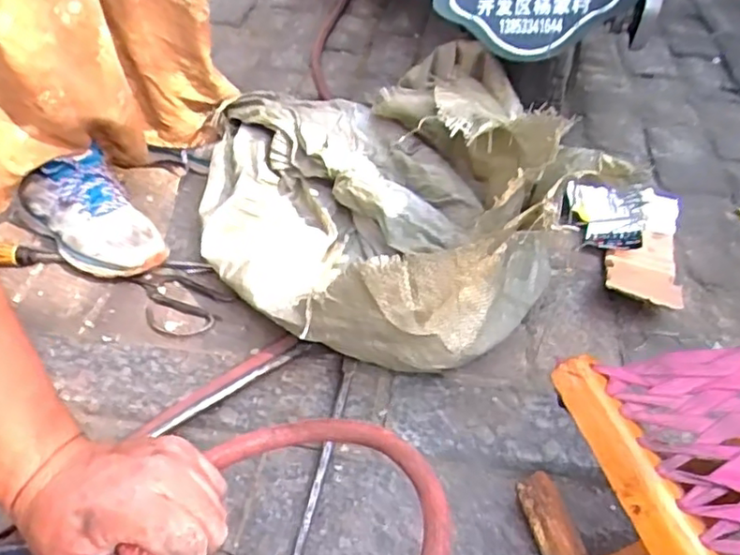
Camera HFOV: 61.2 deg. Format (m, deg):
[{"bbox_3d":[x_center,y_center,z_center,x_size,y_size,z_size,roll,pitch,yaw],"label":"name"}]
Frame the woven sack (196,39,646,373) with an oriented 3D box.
[{"bbox_3d":[0.000,-0.114,0.743,0.380,0.232,0.517,-21,43,-25],"label":"woven sack"}]

